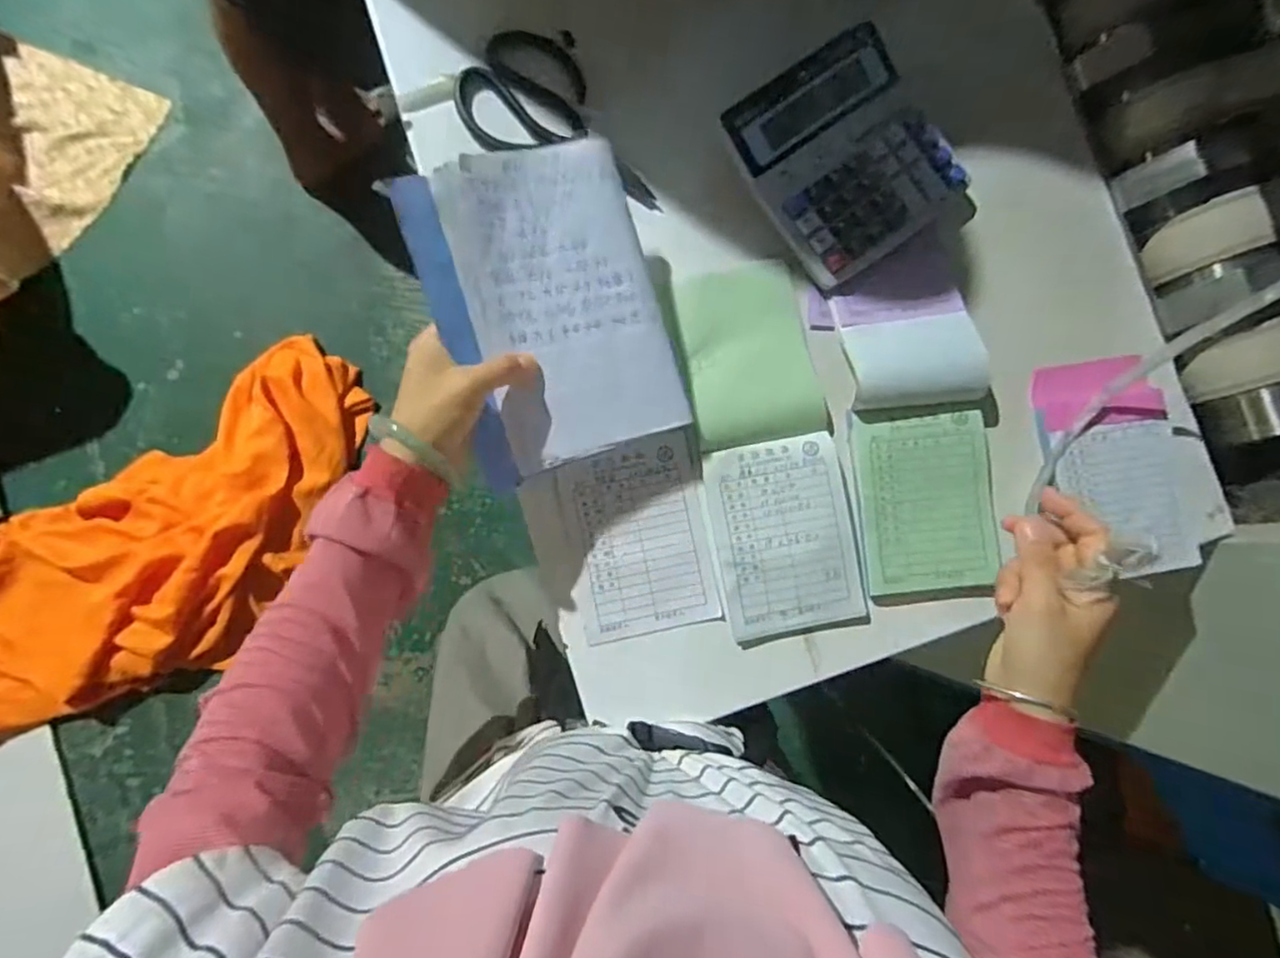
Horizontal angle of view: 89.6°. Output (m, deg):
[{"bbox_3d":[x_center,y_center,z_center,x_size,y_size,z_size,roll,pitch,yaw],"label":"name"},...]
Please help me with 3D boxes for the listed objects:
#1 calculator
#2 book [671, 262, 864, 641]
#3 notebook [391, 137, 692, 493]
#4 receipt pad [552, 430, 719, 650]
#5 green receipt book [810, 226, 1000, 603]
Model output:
[{"bbox_3d":[0.166,-0.259,0.518,0.152,0.023,0.157,-36,90,-8],"label":"calculator"},{"bbox_3d":[0.099,-0.025,0.508,0.106,0.021,0.292,-10,86,-7],"label":"book"},{"bbox_3d":[-0.060,-0.119,0.440,0.149,0.017,0.206,-21,99,-13],"label":"notebook"},{"bbox_3d":[0.001,0.046,0.499,0.105,0.009,0.146,-11,86,-7],"label":"receipt pad"},{"bbox_3d":[0.217,-0.049,0.511,0.117,0.032,0.281,-6,86,-7],"label":"green receipt book"}]

